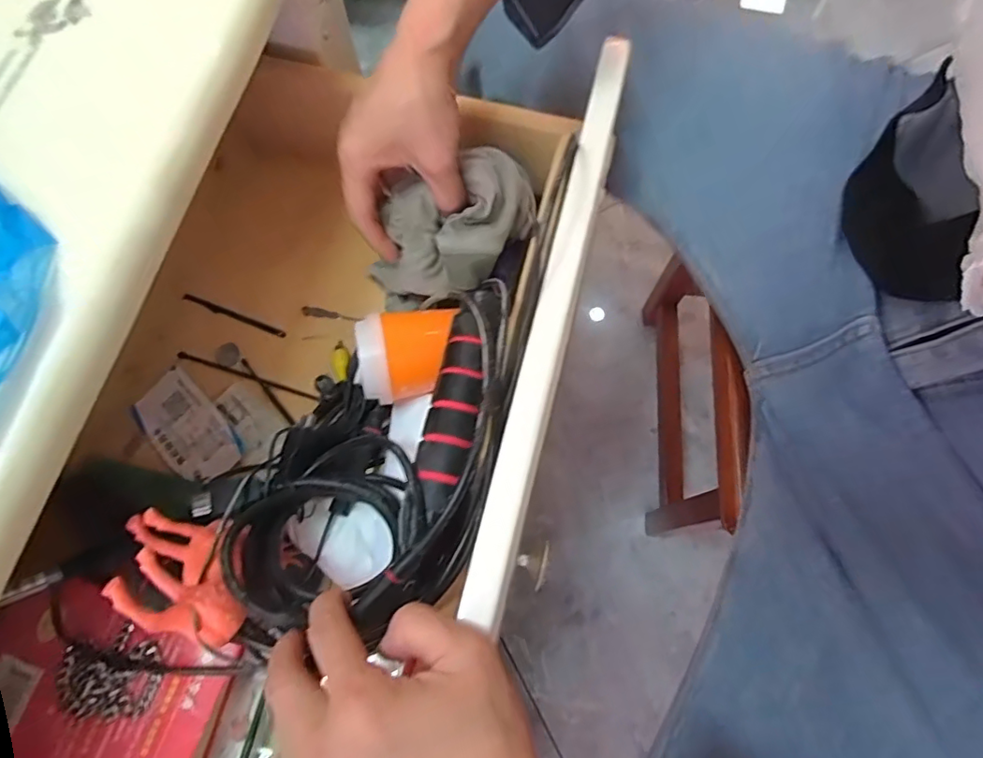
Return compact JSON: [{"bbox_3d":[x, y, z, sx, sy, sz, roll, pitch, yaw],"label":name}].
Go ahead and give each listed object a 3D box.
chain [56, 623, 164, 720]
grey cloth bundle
[{"bbox_3d":[-0.209,0.160,0.305,0.053,0.010,0.044,-5,72,-1],"label":"chain"},{"bbox_3d":[-0.026,-0.099,0.382,0.117,0.065,0.077,-14,73,-4],"label":"grey cloth bundle"}]

